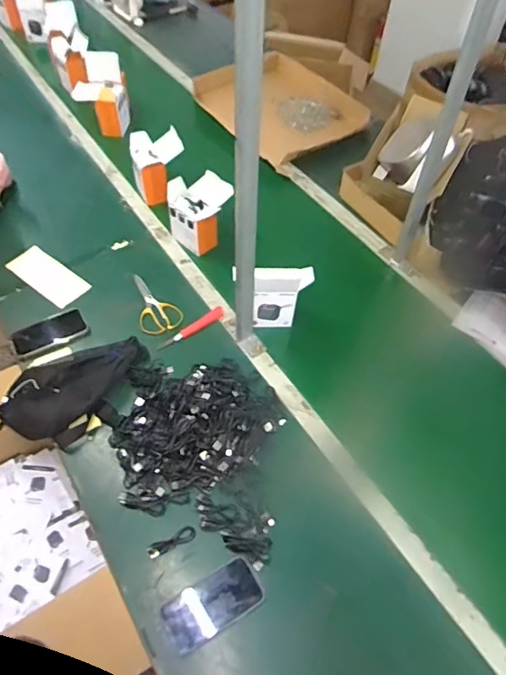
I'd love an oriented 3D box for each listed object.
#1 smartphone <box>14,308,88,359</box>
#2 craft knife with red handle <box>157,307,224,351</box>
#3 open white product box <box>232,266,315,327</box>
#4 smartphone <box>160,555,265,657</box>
[{"bbox_3d":[-0.423,-0.013,0.994,0.143,0.016,0.075,-26,58,-21],"label":"smartphone"},{"bbox_3d":[-0.128,-0.020,1.017,0.163,0.022,0.024,-32,60,-24],"label":"craft knife with red handle"},{"bbox_3d":[0.035,-0.082,0.987,0.152,0.149,0.043,1,52,-2],"label":"open white product box"},{"bbox_3d":[-0.059,0.392,0.706,0.142,0.015,0.076,-25,57,-20],"label":"smartphone"}]

